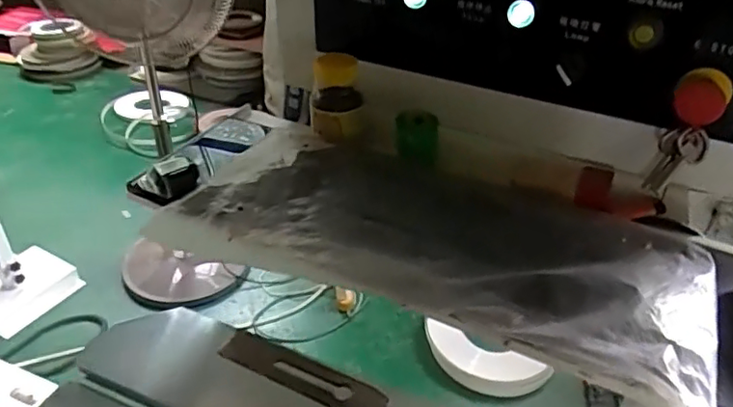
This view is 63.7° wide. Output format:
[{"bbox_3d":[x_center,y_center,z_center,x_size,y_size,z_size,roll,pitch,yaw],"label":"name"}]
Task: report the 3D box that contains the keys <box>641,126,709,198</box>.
[{"bbox_3d":[0.289,-0.043,0.544,0.045,0.064,0.018,-11,39,-16],"label":"keys"}]

